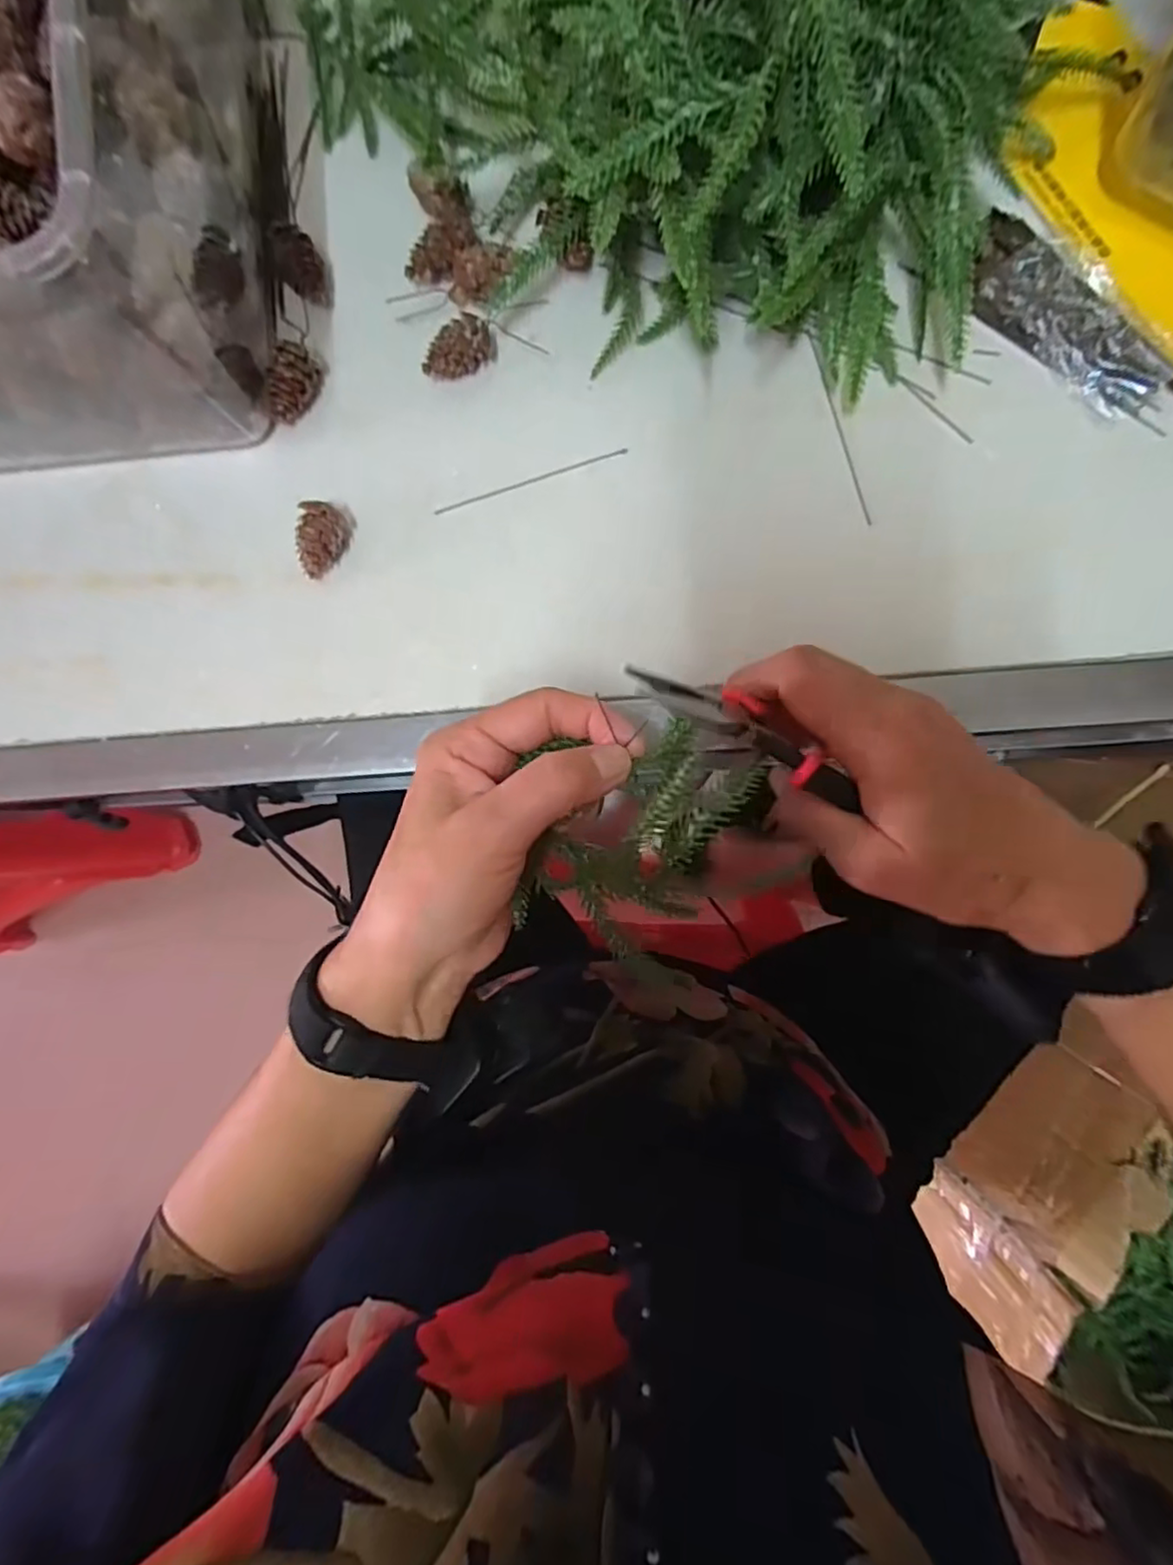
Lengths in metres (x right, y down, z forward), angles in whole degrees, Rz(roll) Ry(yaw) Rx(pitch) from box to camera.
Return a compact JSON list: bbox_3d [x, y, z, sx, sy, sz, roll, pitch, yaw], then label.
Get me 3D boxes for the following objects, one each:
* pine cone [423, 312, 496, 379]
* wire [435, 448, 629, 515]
[{"bbox_3d":[-0.063,-0.212,0.324,0.036,0.019,0.018,-23,89,5],"label":"pine cone"},{"bbox_3d":[-0.028,-0.151,0.332,0.100,0.004,0.004,-16,90,5],"label":"wire"}]

